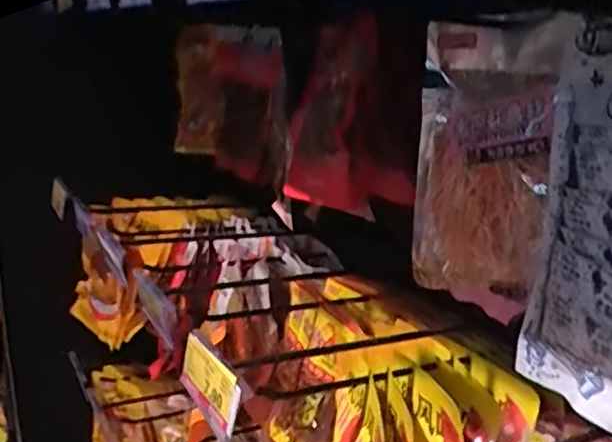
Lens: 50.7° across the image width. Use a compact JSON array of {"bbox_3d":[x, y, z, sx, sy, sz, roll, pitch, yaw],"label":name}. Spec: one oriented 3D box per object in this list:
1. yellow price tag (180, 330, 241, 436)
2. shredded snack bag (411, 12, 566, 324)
[{"bbox_3d":[-0.070,0.116,0.464,0.008,0.044,0.093,7,9,-30],"label":"yellow price tag"},{"bbox_3d":[0.144,-0.045,0.541,0.036,0.225,0.147,-6,18,-24],"label":"shredded snack bag"}]

